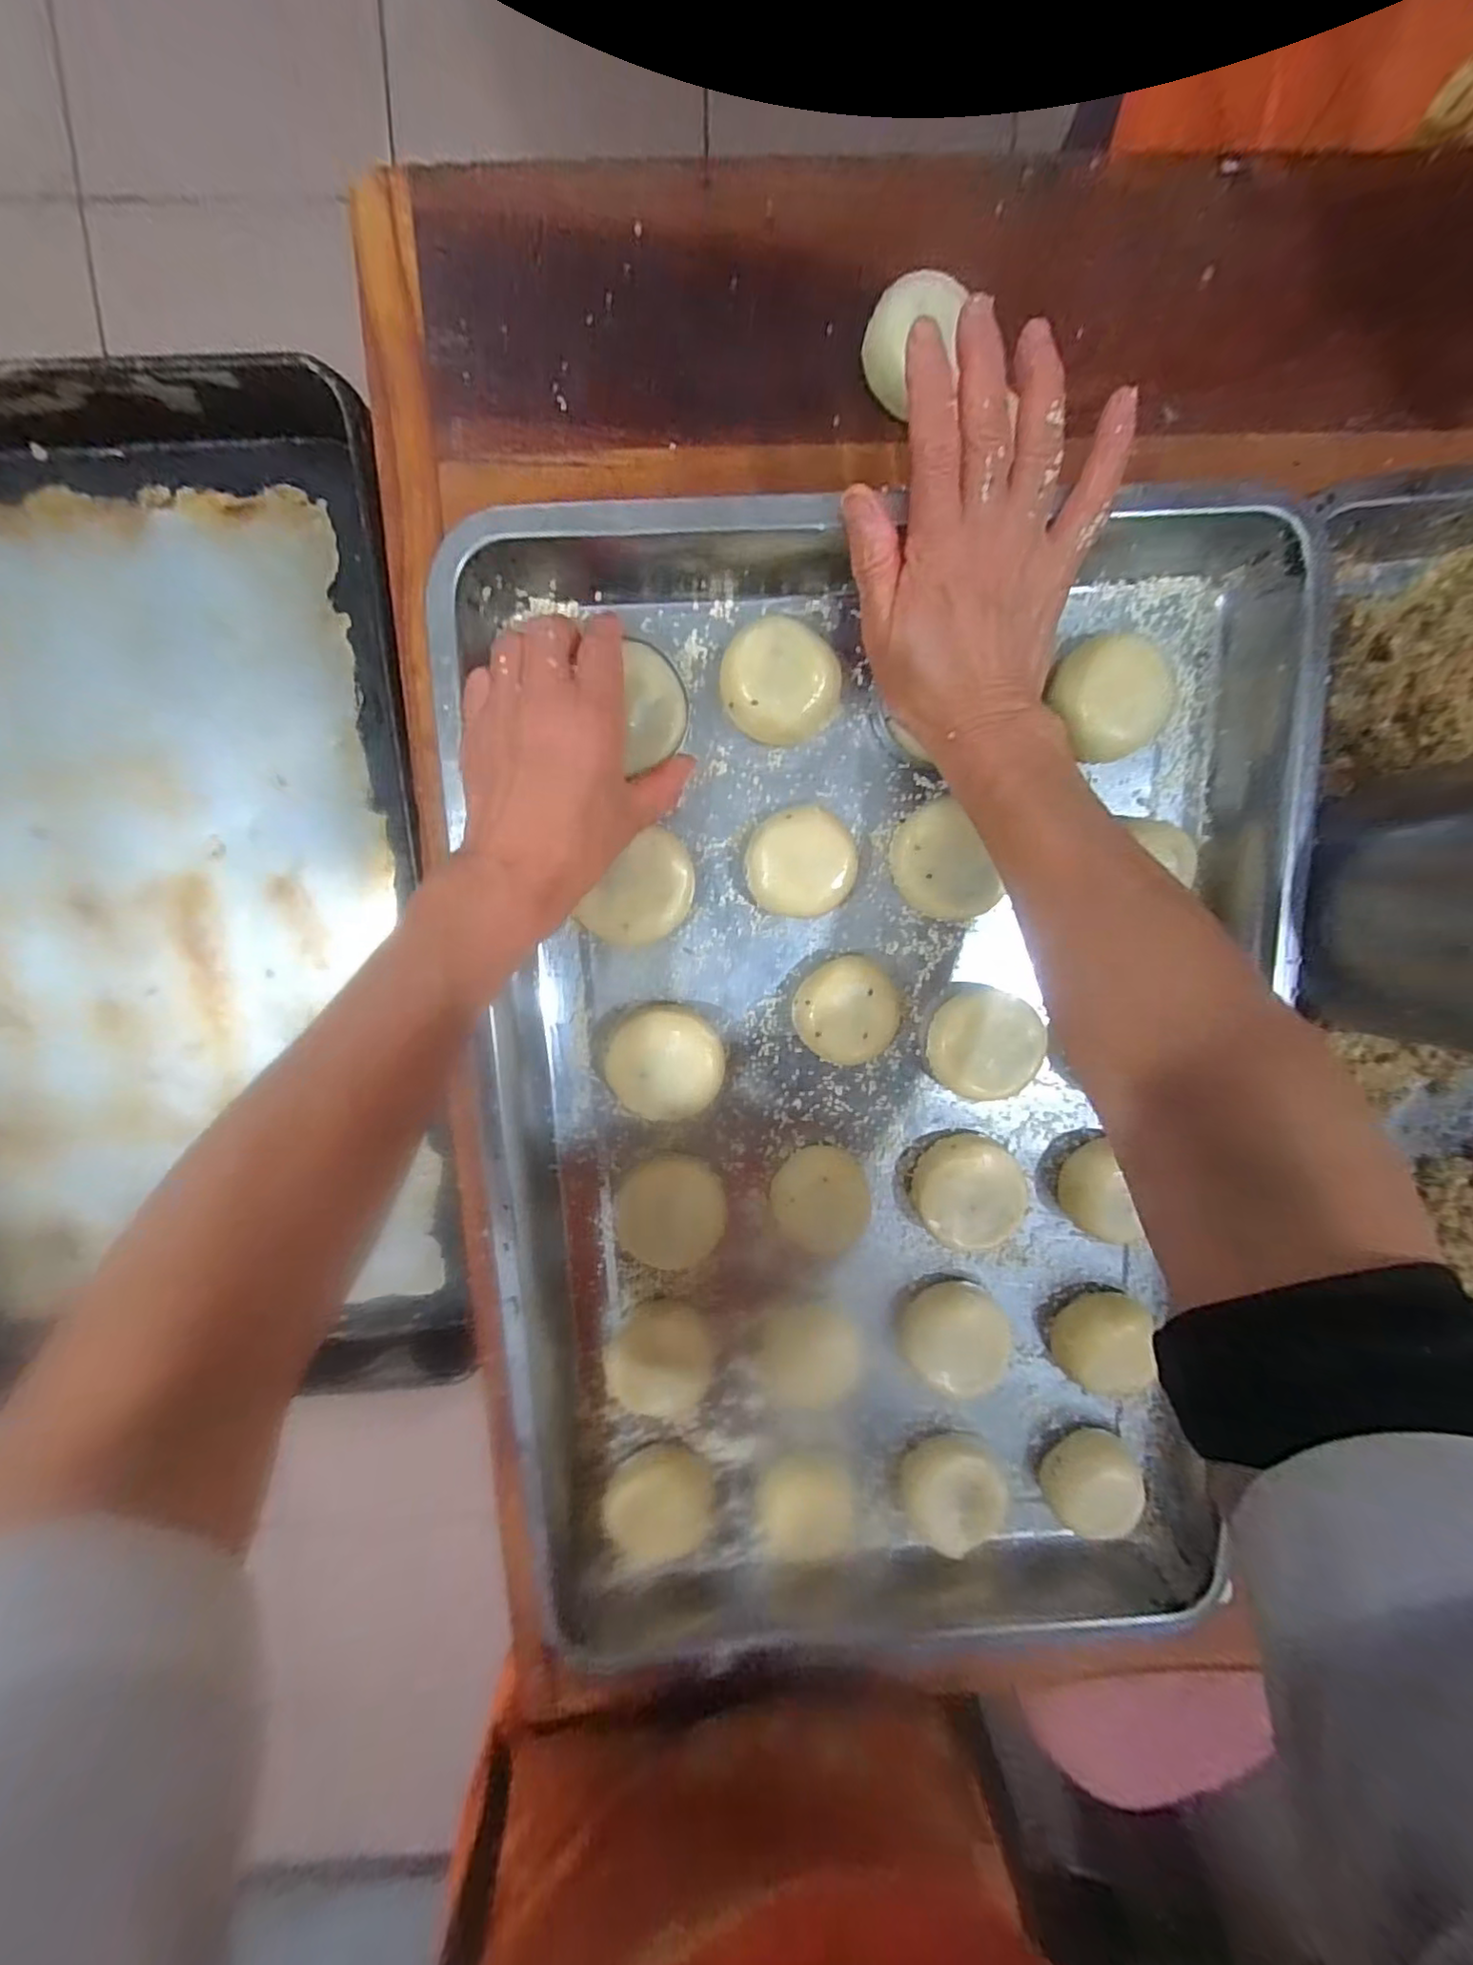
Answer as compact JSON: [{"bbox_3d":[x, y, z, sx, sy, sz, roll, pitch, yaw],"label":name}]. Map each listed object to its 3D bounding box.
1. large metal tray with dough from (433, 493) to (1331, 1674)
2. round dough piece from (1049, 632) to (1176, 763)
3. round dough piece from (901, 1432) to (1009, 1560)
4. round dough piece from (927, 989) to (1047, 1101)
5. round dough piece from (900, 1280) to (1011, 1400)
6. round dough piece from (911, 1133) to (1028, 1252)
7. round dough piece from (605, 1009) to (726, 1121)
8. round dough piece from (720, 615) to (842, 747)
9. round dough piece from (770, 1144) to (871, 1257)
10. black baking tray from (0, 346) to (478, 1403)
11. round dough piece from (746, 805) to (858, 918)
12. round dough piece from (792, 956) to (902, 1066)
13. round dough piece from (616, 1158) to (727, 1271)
[{"bbox_3d":[0.072,0.099,0.356,0.375,0.071,0.620,-1,99,-2],"label":"large metal tray with dough"},{"bbox_3d":[0.184,-0.136,0.316,0.056,0.020,0.053,0,99,-2],"label":"round dough piece"},{"bbox_3d":[0.127,0.297,0.375,0.055,0.020,0.056,-15,100,1],"label":"round dough piece"},{"bbox_3d":[0.132,0.034,0.343,0.052,0.032,0.058,12,99,-4],"label":"round dough piece"},{"bbox_3d":[0.126,0.205,0.374,0.057,0.023,0.057,0,99,-2],"label":"round dough piece"},{"bbox_3d":[0.130,0.116,0.362,0.061,0.020,0.057,0,99,-2],"label":"round dough piece"},{"bbox_3d":[-0.037,0.042,0.343,0.059,0.021,0.055,0,99,-2],"label":"round dough piece"},{"bbox_3d":[0.021,-0.143,0.311,0.054,0.027,0.054,0,99,-2],"label":"round dough piece"},{"bbox_3d":[0.048,0.122,0.356,0.052,0.028,0.063,-19,99,2],"label":"round dough piece"},{"bbox_3d":[-0.425,-0.054,0.405,0.455,0.053,0.564,-2,99,-1],"label":"black baking tray"},{"bbox_3d":[0.032,-0.060,0.328,0.052,0.022,0.052,0,99,-2],"label":"round dough piece"},{"bbox_3d":[0.058,0.014,0.339,0.054,0.026,0.052,0,99,-2],"label":"round dough piece"},{"bbox_3d":[-0.035,0.125,0.357,0.057,0.020,0.057,0,99,-2],"label":"round dough piece"}]

